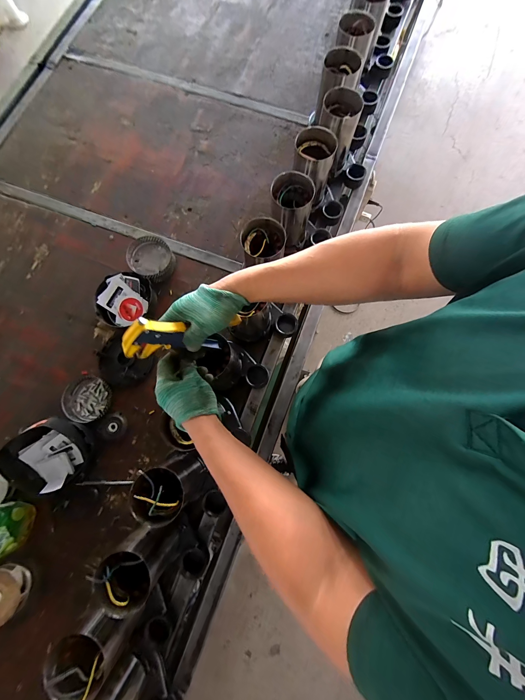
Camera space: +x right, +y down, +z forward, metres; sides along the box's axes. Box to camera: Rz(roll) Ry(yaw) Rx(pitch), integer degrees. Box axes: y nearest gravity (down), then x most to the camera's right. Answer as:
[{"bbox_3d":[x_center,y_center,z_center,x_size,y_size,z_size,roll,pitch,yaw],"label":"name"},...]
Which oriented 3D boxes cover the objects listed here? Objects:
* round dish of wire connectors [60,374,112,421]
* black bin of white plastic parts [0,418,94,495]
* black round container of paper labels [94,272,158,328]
[{"bbox_3d":[-0.418,0.116,0.632,0.104,0.019,0.103,0,80,1],"label":"round dish of wire connectors"},{"bbox_3d":[-0.448,0.225,0.569,0.152,0.100,0.136,-26,79,-5],"label":"black bin of white plastic parts"},{"bbox_3d":[-0.334,-0.114,0.660,0.141,0.046,0.144,-13,80,-1],"label":"black round container of paper labels"}]

